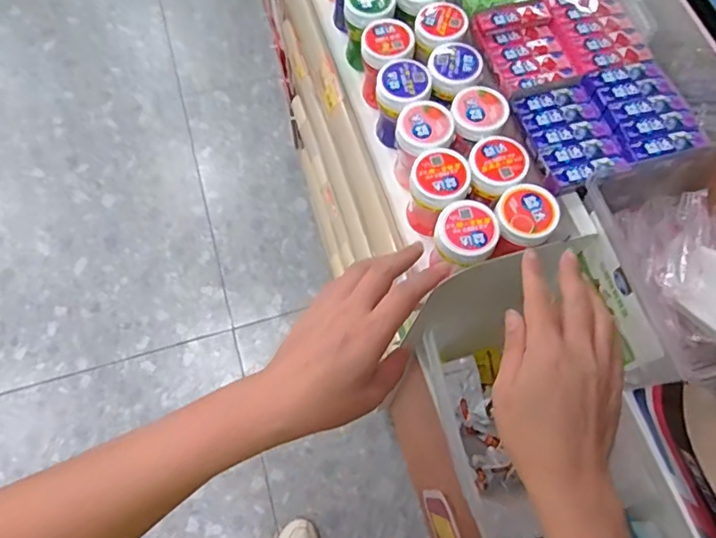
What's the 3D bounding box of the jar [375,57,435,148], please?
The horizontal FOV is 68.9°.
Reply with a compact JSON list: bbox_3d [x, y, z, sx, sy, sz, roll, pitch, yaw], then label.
[{"bbox_3d":[0.045,-0.171,0.545,0.052,0.071,0.060,12,67,4],"label":"jar"}]

